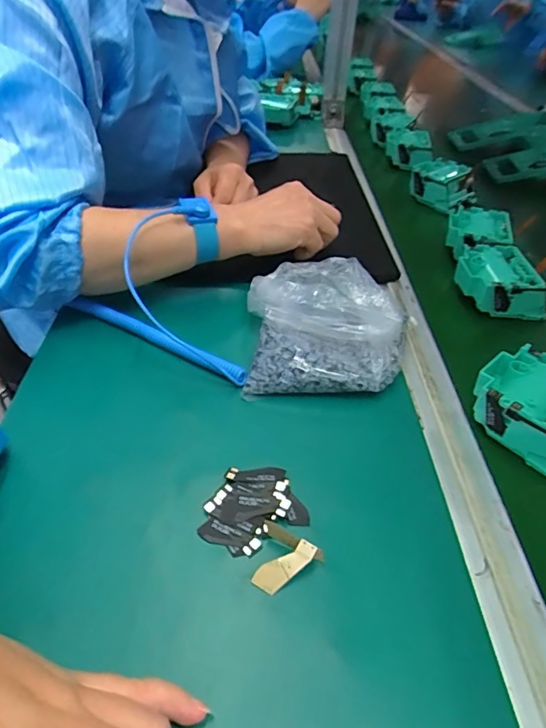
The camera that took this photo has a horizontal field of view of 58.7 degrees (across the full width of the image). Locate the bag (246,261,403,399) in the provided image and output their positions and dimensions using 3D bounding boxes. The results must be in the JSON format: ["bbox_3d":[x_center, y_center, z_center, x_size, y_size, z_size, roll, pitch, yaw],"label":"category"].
[{"bbox_3d":[0.045,-0.039,0.405,0.132,0.061,0.134,0,41,-3],"label":"bag"}]

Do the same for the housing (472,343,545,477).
[{"bbox_3d":[0.192,0.028,0.357,0.074,0.038,0.079,-32,52,-33],"label":"housing"}]

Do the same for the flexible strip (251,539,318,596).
[{"bbox_3d":[0.007,0.111,0.266,0.037,0.004,0.014,-37,76,-13],"label":"flexible strip"}]

